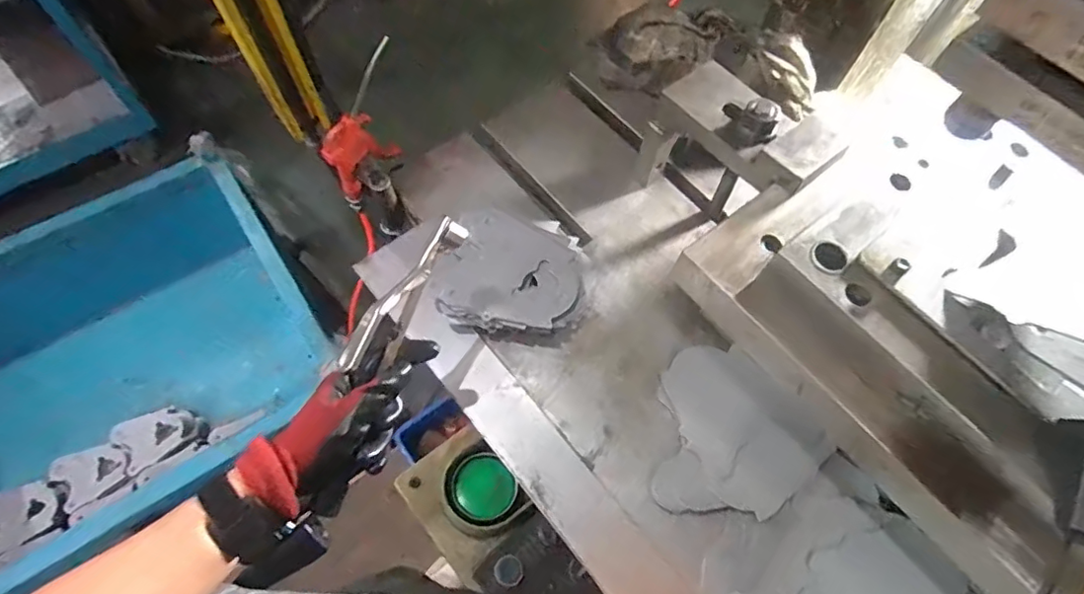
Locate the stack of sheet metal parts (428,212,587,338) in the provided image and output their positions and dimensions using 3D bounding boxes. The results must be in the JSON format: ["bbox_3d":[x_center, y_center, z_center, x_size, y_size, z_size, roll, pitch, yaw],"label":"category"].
[{"bbox_3d":[-0.034,-0.028,0.625,0.170,0.045,0.151,8,64,2],"label":"stack of sheet metal parts"}]

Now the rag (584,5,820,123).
[{"bbox_3d":[0.215,-0.332,0.756,0.314,0.078,0.139,25,64,29],"label":"rag"}]

